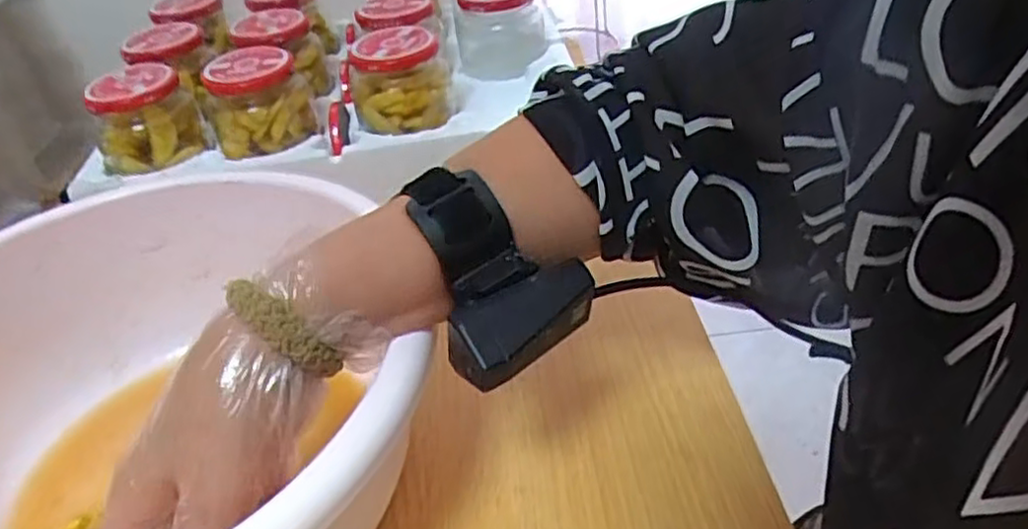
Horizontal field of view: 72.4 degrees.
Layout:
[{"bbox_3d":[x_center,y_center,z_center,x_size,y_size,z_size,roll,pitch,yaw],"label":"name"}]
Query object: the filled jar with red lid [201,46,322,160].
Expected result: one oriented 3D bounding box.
[{"bbox_3d":[-0.205,-0.133,0.566,0.081,0.062,0.067,-18,41,-12],"label":"filled jar with red lid"}]

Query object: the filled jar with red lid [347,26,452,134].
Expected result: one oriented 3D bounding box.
[{"bbox_3d":[-0.094,-0.153,0.577,0.079,0.063,0.074,-8,40,-1],"label":"filled jar with red lid"}]

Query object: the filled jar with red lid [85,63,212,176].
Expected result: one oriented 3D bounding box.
[{"bbox_3d":[-0.296,-0.120,0.564,0.082,0.061,0.068,-22,42,-17],"label":"filled jar with red lid"}]

